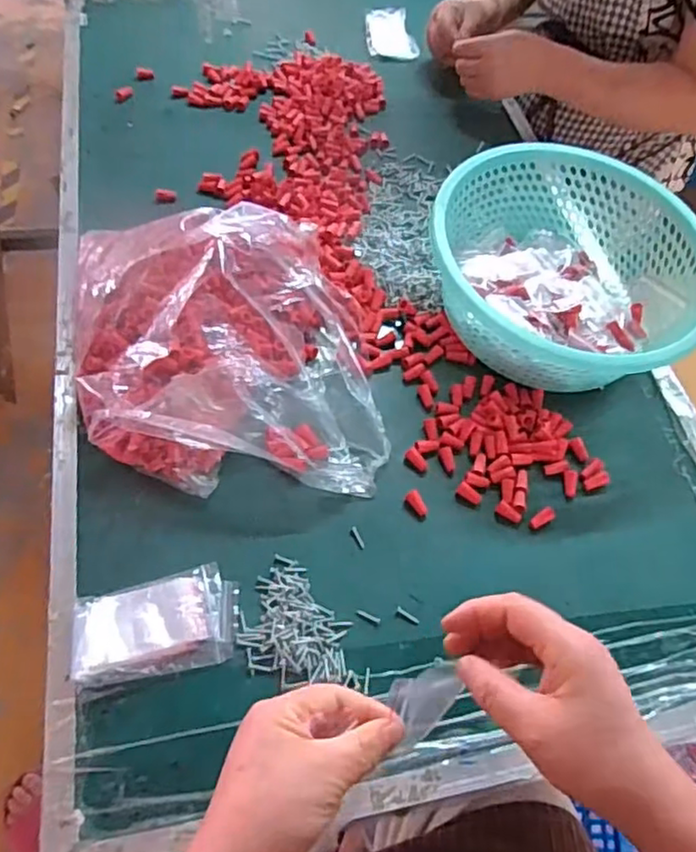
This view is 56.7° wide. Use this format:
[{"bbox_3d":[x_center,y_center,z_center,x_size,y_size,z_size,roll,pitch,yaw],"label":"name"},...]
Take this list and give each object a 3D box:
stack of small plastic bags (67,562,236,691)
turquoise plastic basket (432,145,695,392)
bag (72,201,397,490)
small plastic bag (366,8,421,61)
[{"bbox_3d":[-0.147,0.152,0.494,0.122,0.017,0.072,-8,61,-9],"label":"stack of small plastic bags"},{"bbox_3d":[0.205,-0.151,0.645,0.253,0.108,0.259,-17,62,-14],"label":"turquoise plastic basket"},{"bbox_3d":[-0.117,-0.086,0.597,0.280,0.088,0.300,-4,60,-7],"label":"bag"},{"bbox_3d":[0.066,-0.580,0.955,0.072,0.028,0.099,-2,60,-6],"label":"small plastic bag"}]

